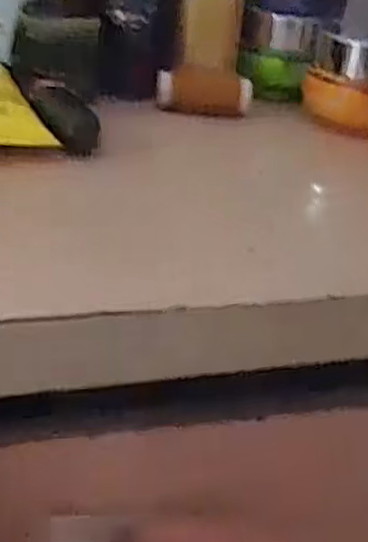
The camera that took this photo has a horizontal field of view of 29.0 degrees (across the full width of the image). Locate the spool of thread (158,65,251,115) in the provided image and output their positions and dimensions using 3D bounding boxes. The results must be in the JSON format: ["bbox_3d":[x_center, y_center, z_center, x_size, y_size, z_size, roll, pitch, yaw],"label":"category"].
[{"bbox_3d":[0.011,-0.108,0.426,0.056,0.026,0.018,2,31,-11],"label":"spool of thread"}]

